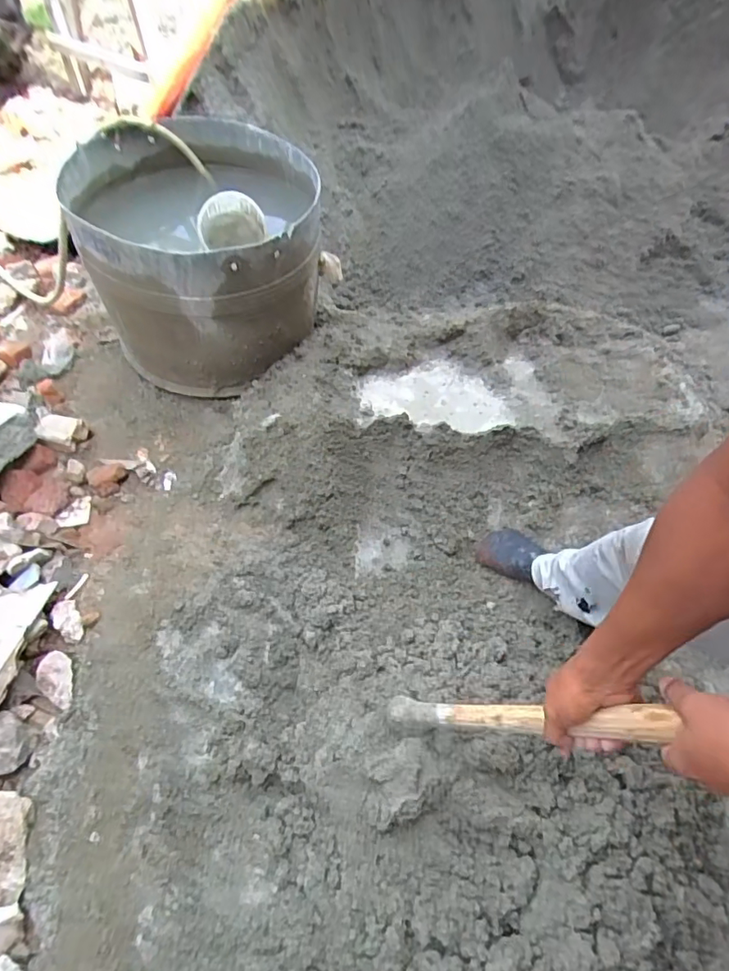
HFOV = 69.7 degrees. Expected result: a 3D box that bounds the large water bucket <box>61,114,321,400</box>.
[{"bbox_3d":[-0.384,-0.568,1.310,0.522,0.424,0.513,-1,55,1],"label":"large water bucket"}]

